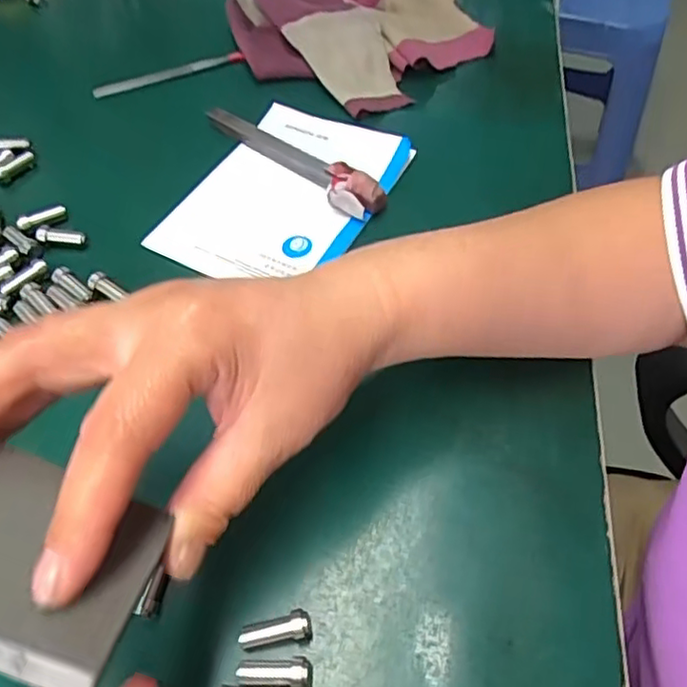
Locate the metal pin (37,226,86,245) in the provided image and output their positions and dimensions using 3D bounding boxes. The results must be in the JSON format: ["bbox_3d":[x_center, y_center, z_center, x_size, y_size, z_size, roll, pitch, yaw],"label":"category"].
[{"bbox_3d":[-0.161,-0.061,0.367,0.027,0.008,0.007,4,56,5],"label":"metal pin"}]

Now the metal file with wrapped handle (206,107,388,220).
[{"bbox_3d":[-0.034,-0.112,0.388,0.137,0.018,0.021,34,63,22],"label":"metal file with wrapped handle"}]

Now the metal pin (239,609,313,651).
[{"bbox_3d":[-0.026,0.110,0.246,0.027,0.009,0.012,-5,56,-1],"label":"metal pin"}]

